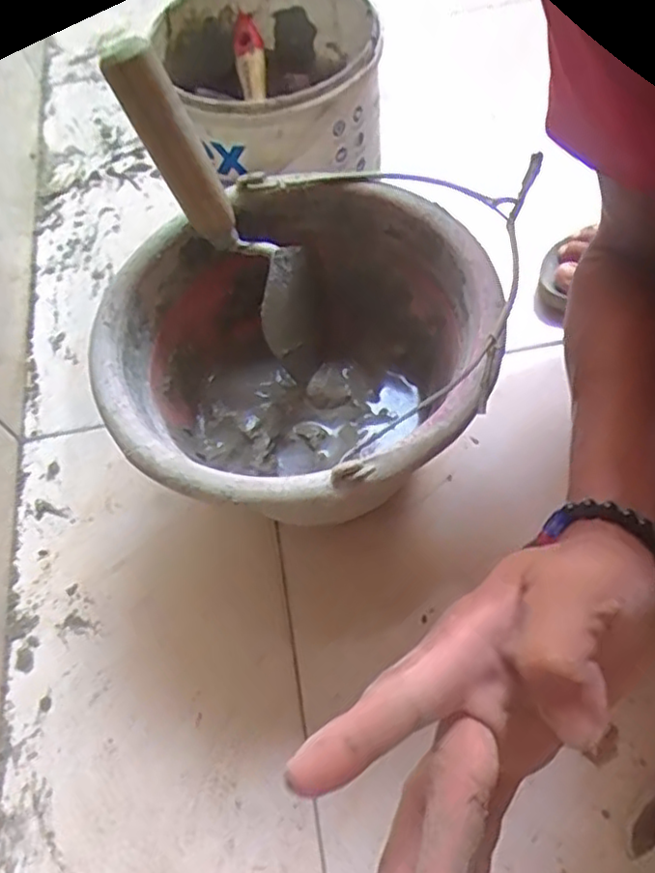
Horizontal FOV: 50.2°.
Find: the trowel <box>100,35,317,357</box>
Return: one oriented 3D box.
[{"bbox_3d":[-0.068,-0.147,0.460,0.038,0.219,0.068,8,55,46],"label":"trowel"}]

